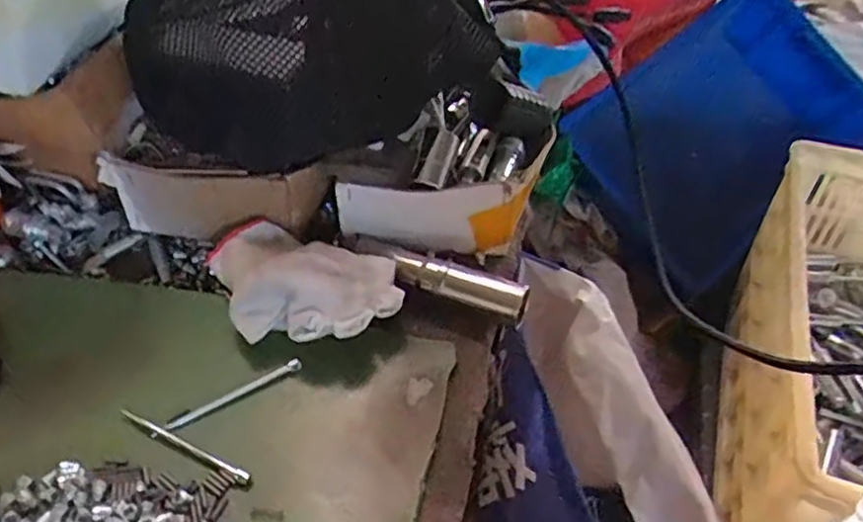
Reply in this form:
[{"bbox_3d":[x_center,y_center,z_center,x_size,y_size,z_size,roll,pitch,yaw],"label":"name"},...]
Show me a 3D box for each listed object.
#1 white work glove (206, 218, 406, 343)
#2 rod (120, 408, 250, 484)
[{"bbox_3d":[-0.085,0.014,0.425,0.129,0.041,0.074,18,49,14],"label":"white work glove"},{"bbox_3d":[-0.135,0.098,0.372,0.088,0.004,0.006,23,50,18],"label":"rod"}]

